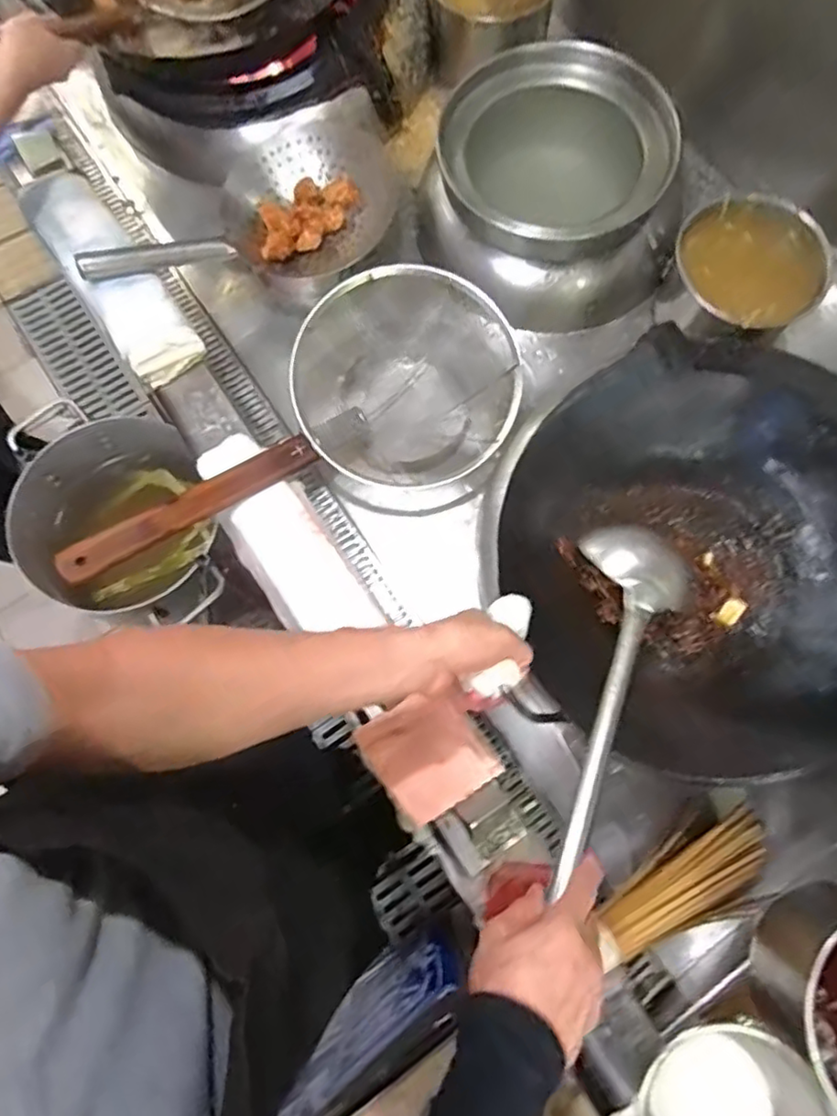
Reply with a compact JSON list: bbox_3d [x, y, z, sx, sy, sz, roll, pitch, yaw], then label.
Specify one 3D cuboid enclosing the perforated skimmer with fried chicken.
[{"bbox_3d":[-0.239,-0.505,0.897,0.408,0.104,0.252,-10,74,-3],"label":"perforated skimmer with fried chicken"}]

